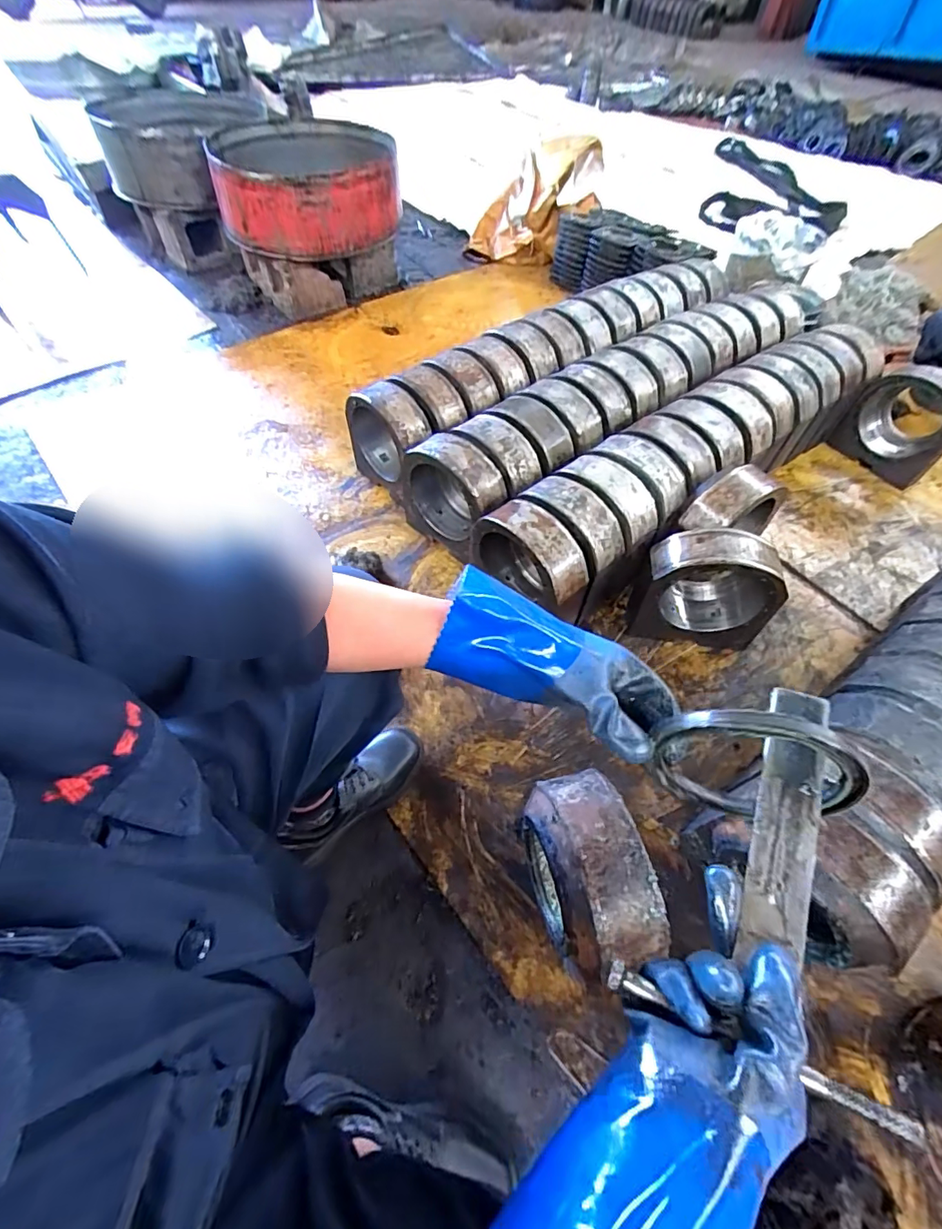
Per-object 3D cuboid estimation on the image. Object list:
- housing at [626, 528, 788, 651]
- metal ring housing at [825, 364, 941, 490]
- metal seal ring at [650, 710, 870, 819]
[{"bbox_3d":[0.442,-0.053,0.966,0.226,0.250,0.121,9,57,7],"label":"housing"},{"bbox_3d":[1.042,-0.464,1.242,0.113,0.222,0.229,-39,64,-22],"label":"metal ring housing"},{"bbox_3d":[0.227,0.126,0.414,0.156,0.155,0.028,16,58,11],"label":"metal seal ring"}]

